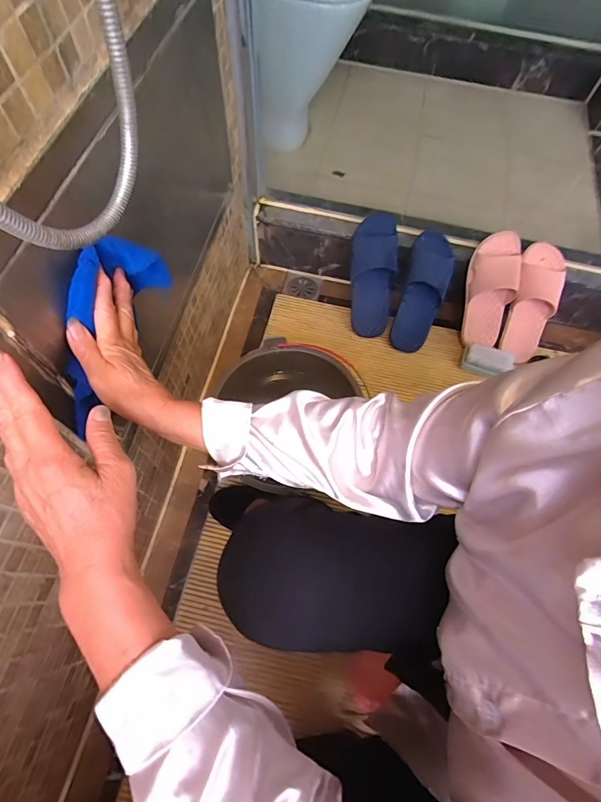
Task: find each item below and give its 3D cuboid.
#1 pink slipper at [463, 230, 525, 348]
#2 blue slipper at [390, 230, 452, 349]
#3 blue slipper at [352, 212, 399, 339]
[{"bbox_3d":[0.462,-0.264,0.965,0.109,0.259,0.072,2,24,-2],"label":"pink slipper"},{"bbox_3d":[0.303,-0.267,1.001,0.107,0.287,0.073,14,18,4],"label":"blue slipper"},{"bbox_3d":[0.179,-0.310,1.007,0.113,0.295,0.096,1,20,-3],"label":"blue slipper"}]

